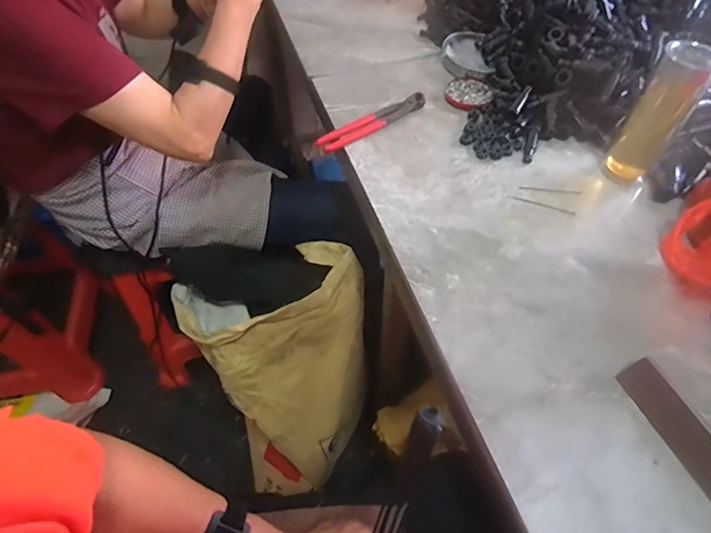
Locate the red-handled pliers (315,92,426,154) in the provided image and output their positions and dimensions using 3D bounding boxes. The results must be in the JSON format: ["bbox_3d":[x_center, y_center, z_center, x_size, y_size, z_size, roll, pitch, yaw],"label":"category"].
[{"bbox_3d":[0.026,-0.232,0.731,0.200,0.016,0.039,-34,59,-21],"label":"red-handled pliers"}]

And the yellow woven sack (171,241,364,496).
[{"bbox_3d":[-0.131,0.202,0.924,0.327,0.514,0.300,-15,54,-8],"label":"yellow woven sack"}]

